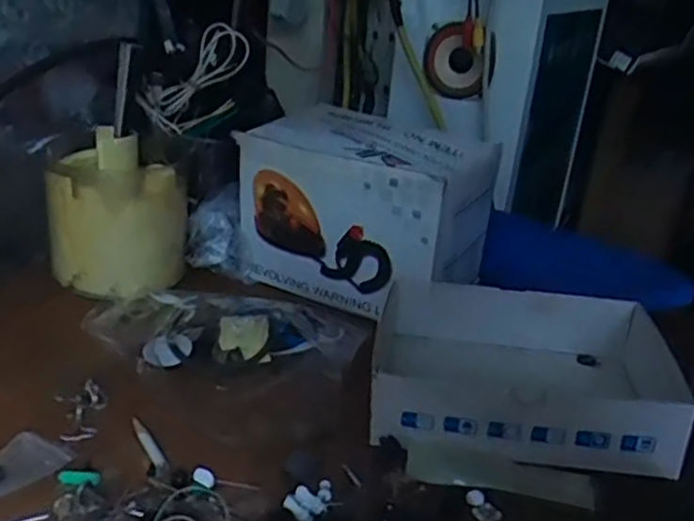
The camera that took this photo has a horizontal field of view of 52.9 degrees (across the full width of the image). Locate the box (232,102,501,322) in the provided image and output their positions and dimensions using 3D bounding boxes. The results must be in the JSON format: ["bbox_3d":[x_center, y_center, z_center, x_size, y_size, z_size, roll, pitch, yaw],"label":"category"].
[{"bbox_3d":[0.018,-0.047,0.659,0.205,0.142,0.145,18,26,28],"label":"box"}]

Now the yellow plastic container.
[{"bbox_3d":[-0.213,-0.045,0.648,0.118,0.124,0.120,-2,24,-16],"label":"yellow plastic container"}]

